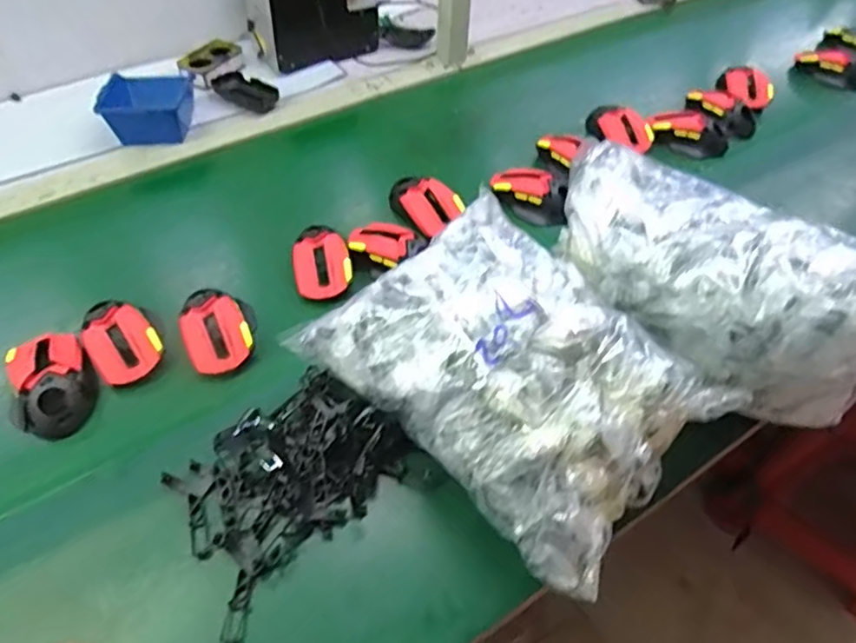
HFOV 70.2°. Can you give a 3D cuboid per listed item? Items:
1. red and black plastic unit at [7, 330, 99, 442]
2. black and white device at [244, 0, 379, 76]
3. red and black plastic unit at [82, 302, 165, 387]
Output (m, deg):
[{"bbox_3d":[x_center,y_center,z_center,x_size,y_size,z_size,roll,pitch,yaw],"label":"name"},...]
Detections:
[{"bbox_3d":[-0.369,0.059,0.602,0.074,0.038,0.109,-17,53,-15],"label":"red and black plastic unit"},{"bbox_3d":[-0.187,-0.510,0.979,0.188,0.145,0.116,-25,56,-21],"label":"black and white device"},{"bbox_3d":[-0.319,0.020,0.634,0.068,0.036,0.096,-31,58,-25],"label":"red and black plastic unit"}]

